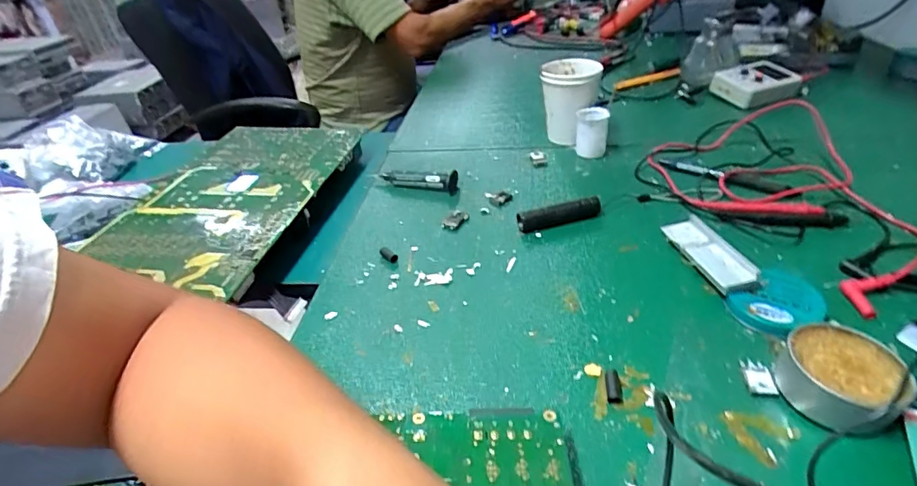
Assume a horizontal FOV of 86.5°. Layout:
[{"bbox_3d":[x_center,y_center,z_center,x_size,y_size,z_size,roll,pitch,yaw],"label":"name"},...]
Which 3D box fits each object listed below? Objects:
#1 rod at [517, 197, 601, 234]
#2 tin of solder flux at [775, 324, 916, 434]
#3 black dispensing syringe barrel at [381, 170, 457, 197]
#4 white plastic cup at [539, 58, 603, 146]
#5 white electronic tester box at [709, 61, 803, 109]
[{"bbox_3d":[0.101,-0.028,0.490,0.083,0.018,0.021,-14,37,-9],"label":"rod"},{"bbox_3d":[0.239,0.082,0.302,0.064,0.028,0.058,-11,36,-5],"label":"tin of solder flux"},{"bbox_3d":[-0.048,-0.073,0.570,0.096,0.022,0.016,6,38,18],"label":"black dispensing syringe barrel"},{"bbox_3d":[0.144,-0.181,0.631,0.071,0.095,0.066,1,37,12],"label":"white plastic cup"},{"bbox_3d":[0.418,-0.225,0.686,0.097,0.034,0.082,-18,37,-14],"label":"white electronic tester box"}]

